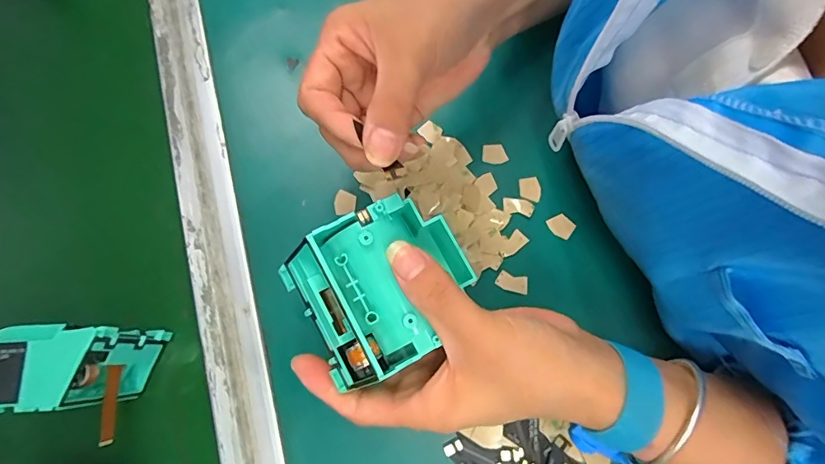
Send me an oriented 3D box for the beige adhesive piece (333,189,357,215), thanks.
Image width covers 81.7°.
[{"bbox_3d":[-0.046,-0.020,0.324,0.015,0.004,0.017,12,76,5],"label":"beige adhesive piece"}]

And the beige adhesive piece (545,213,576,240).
[{"bbox_3d":[0.099,-0.005,0.317,0.017,0.004,0.014,43,81,11],"label":"beige adhesive piece"}]

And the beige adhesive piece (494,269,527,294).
[{"bbox_3d":[0.065,0.032,0.308,0.021,0.004,0.012,15,76,6],"label":"beige adhesive piece"}]

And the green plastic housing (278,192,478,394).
[{"bbox_3d":[-0.014,0.026,0.229,0.082,0.031,0.071,-27,76,-5],"label":"green plastic housing"}]

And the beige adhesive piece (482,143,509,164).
[{"bbox_3d":[0.057,-0.055,0.332,0.017,0.004,0.014,-4,75,1],"label":"beige adhesive piece"}]

